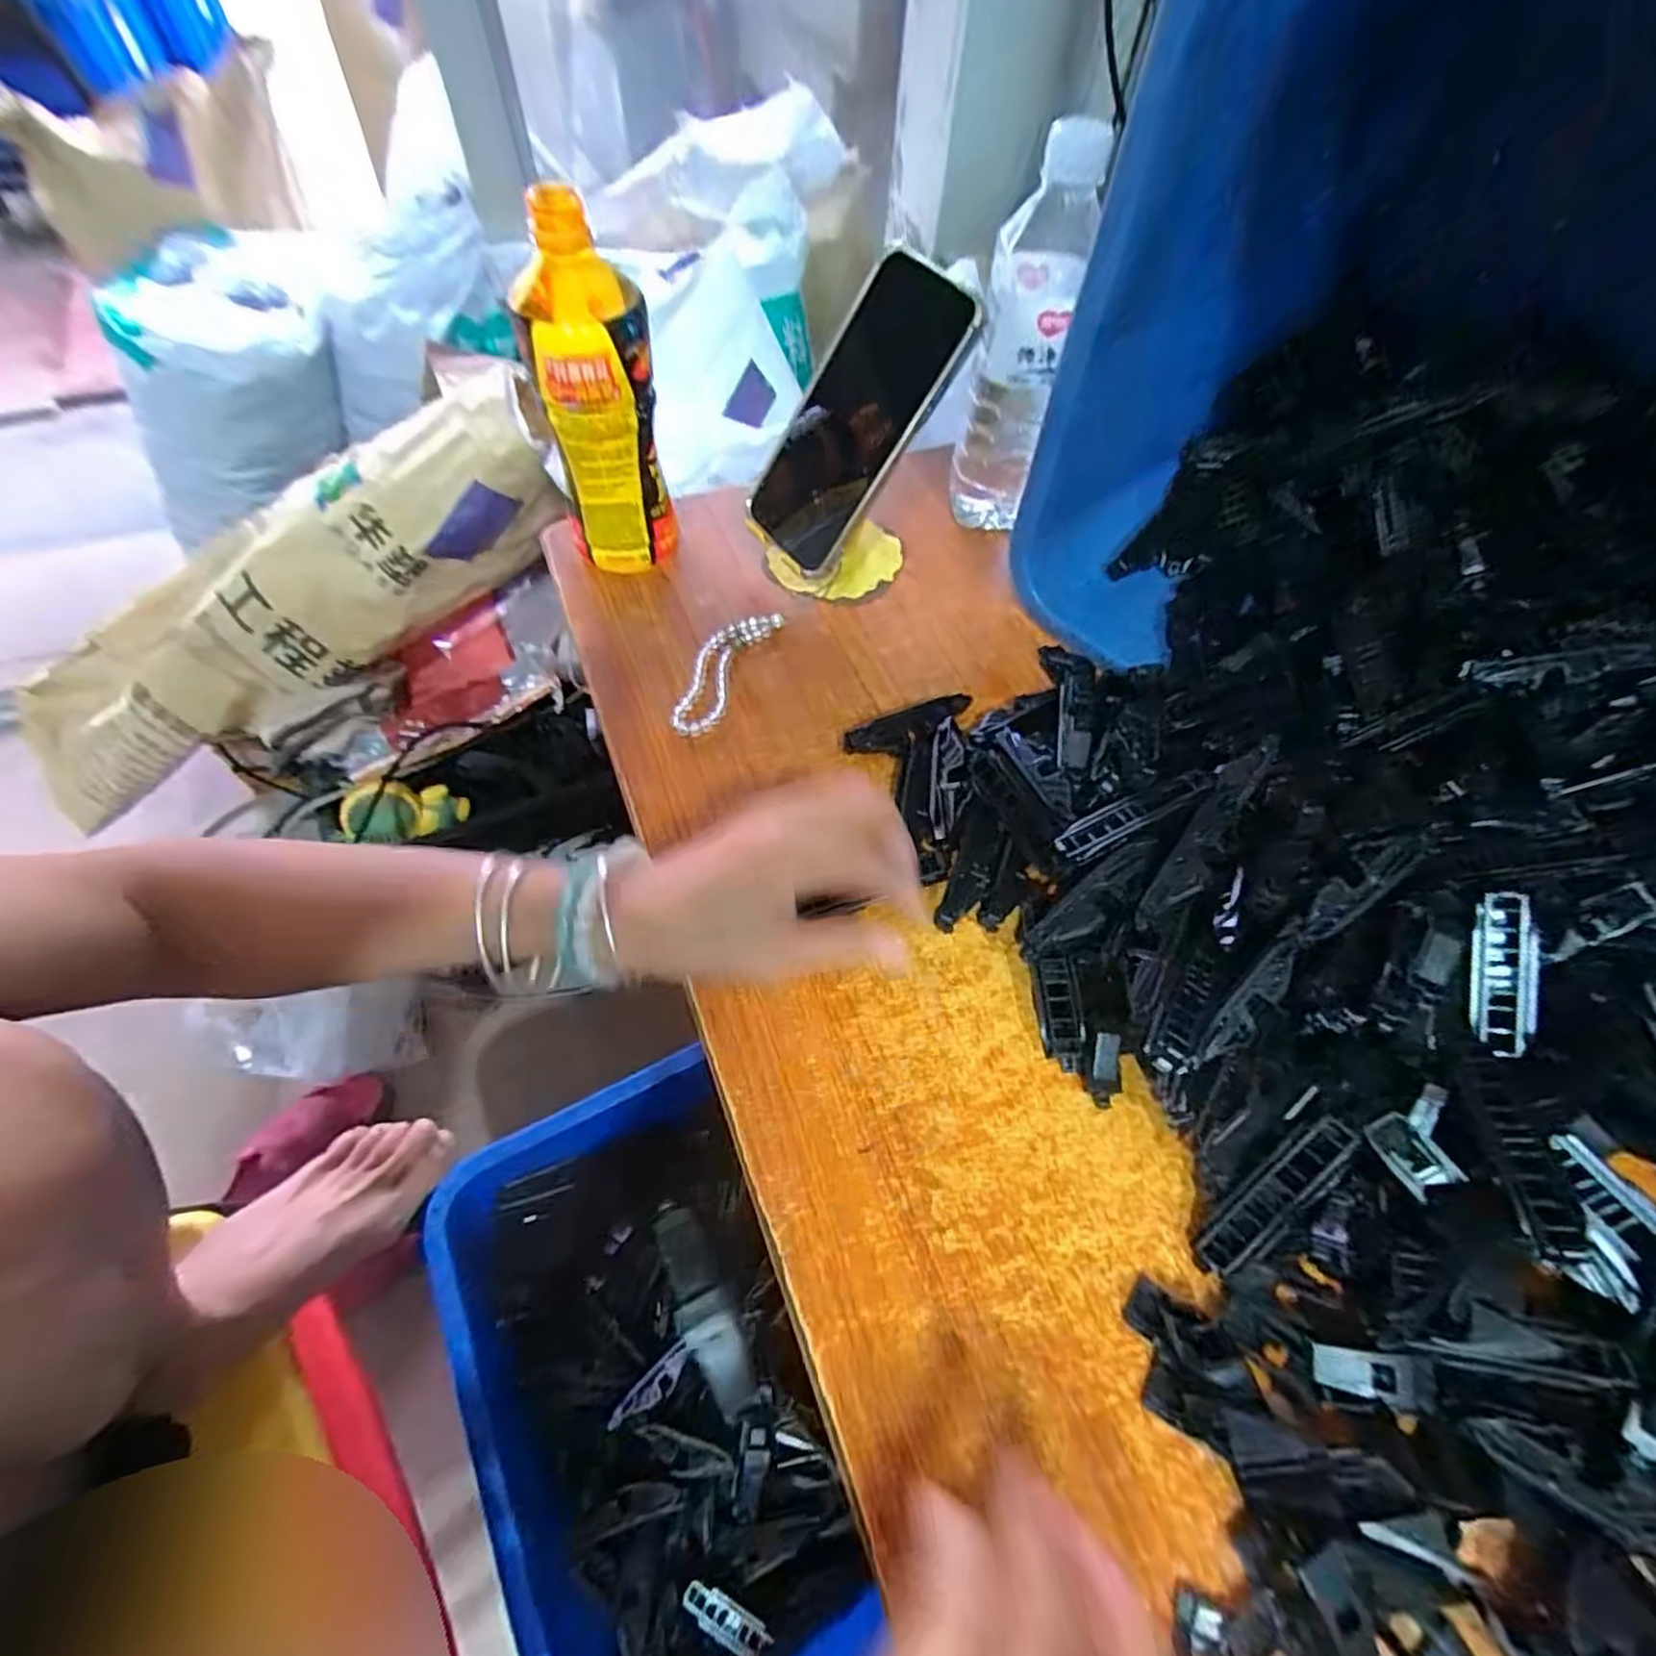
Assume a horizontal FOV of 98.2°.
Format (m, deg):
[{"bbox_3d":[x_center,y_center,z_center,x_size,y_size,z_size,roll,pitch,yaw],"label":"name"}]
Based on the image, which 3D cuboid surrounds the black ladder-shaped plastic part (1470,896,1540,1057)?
[{"bbox_3d":[0.282,0.061,0.301,0.025,0.008,0.066,0,90,-3],"label":"black ladder-shaped plastic part"}]

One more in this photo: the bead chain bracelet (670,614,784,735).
[{"bbox_3d":[-0.065,-0.098,0.438,0.033,0.008,0.104,22,61,10],"label":"bead chain bracelet"}]

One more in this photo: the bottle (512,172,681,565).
[{"bbox_3d":[-0.134,-0.247,0.421,0.063,0.188,0.076,-11,60,-9],"label":"bottle"}]

